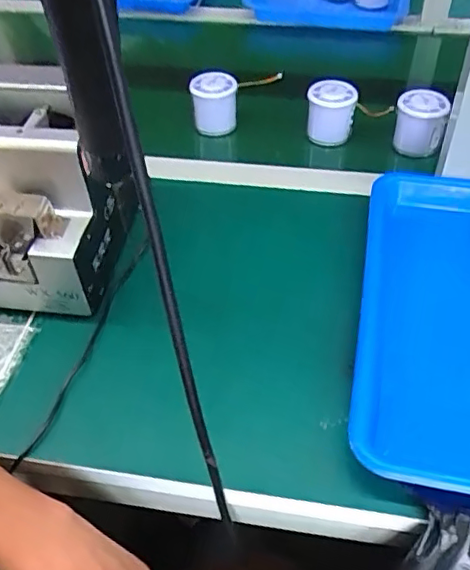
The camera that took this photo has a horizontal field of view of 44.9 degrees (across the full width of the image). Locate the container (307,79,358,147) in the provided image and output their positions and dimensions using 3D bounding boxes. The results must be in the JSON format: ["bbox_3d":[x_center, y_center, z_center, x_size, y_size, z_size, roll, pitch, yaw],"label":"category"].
[{"bbox_3d":[0.114,-0.206,0.679,0.056,0.060,0.049,5,47,7],"label":"container"}]

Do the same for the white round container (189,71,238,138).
[{"bbox_3d":[-0.025,-0.225,0.708,0.057,0.058,0.054,-3,46,0],"label":"white round container"}]

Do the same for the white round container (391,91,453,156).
[{"bbox_3d":[0.211,-0.183,0.653,0.054,0.061,0.052,-1,46,1],"label":"white round container"}]

